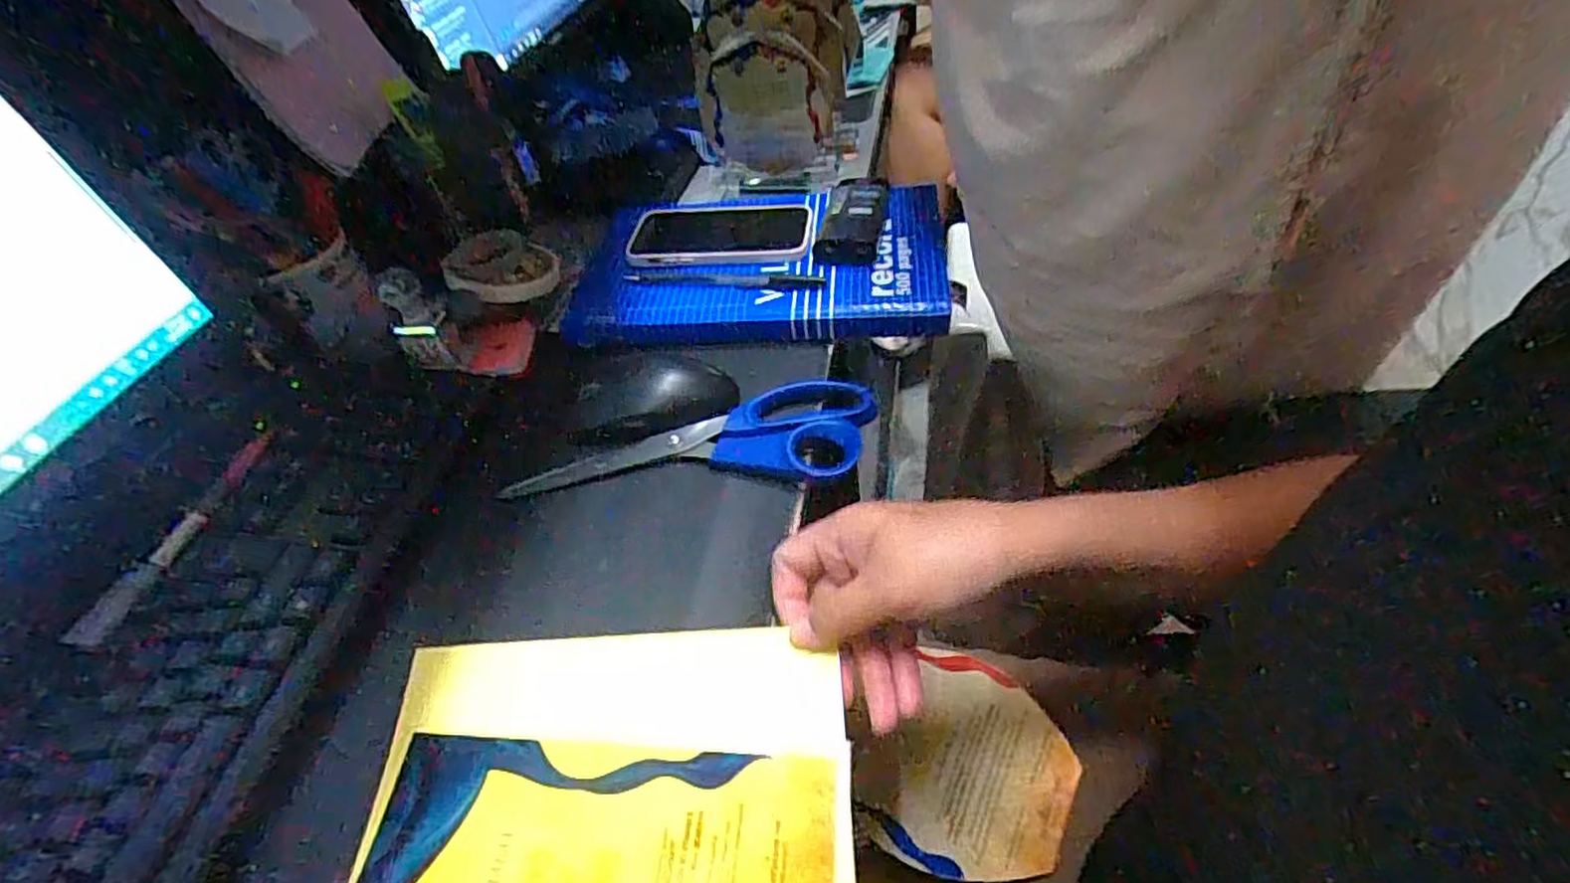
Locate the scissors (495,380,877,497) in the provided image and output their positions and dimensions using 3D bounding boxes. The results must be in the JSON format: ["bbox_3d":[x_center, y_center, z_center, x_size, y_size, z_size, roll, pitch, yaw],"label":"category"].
[{"bbox_3d":[-0.059,-0.001,0.434,0.227,0.019,0.078,-5,46,4],"label":"scissors"}]

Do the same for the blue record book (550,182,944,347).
[{"bbox_3d":[-0.025,-0.145,0.541,0.287,0.032,0.168,-3,46,6],"label":"blue record book"}]

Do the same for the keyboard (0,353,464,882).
[{"bbox_3d":[-0.300,0.103,0.341,0.121,0.026,0.429,2,47,11],"label":"keyboard"}]

